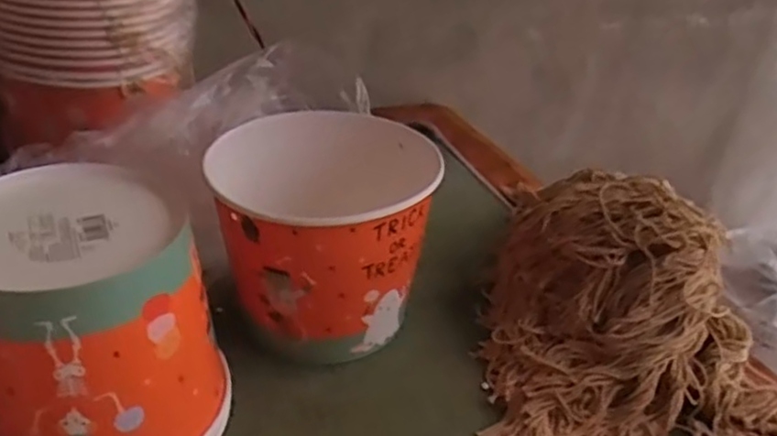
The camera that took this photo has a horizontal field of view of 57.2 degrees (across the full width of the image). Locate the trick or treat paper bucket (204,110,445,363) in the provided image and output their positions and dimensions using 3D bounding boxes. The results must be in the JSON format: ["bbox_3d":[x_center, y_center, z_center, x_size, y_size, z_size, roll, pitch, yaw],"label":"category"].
[{"bbox_3d":[-0.044,0.016,0.542,0.159,0.138,0.139,-4,33,-15],"label":"trick or treat paper bucket"}]

